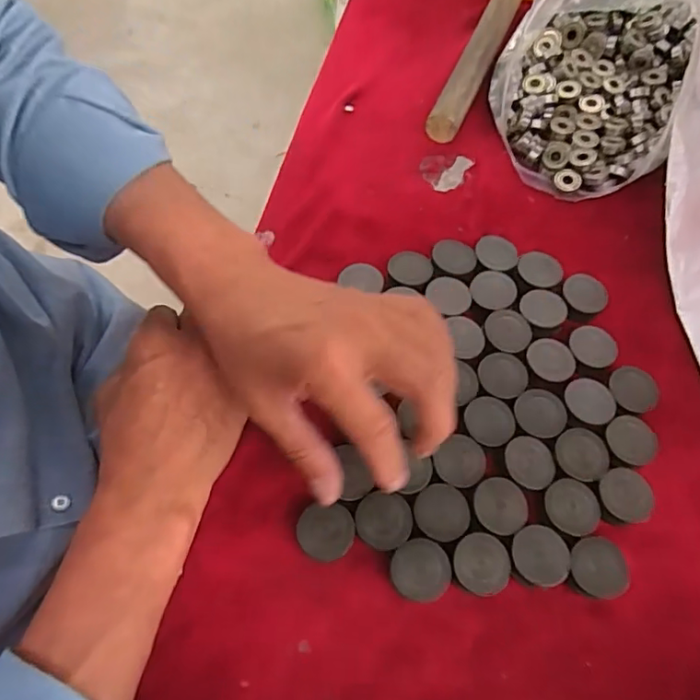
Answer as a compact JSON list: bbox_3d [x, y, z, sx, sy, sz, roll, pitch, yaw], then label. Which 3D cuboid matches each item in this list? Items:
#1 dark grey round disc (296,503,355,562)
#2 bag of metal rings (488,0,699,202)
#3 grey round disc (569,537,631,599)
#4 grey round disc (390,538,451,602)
[{"bbox_3d":[-0.014,0.106,0.317,0.032,0.016,0.028,-1,62,-3],"label":"dark grey round disc"},{"bbox_3d":[0.209,-0.250,0.451,0.156,0.128,0.214,19,63,8],"label":"bag of metal rings"},{"bbox_3d":[0.141,0.126,0.317,0.031,0.018,0.031,1,62,-2],"label":"grey round disc"},{"bbox_3d":[0.040,0.124,0.310,0.032,0.019,0.031,1,62,-2],"label":"grey round disc"}]

